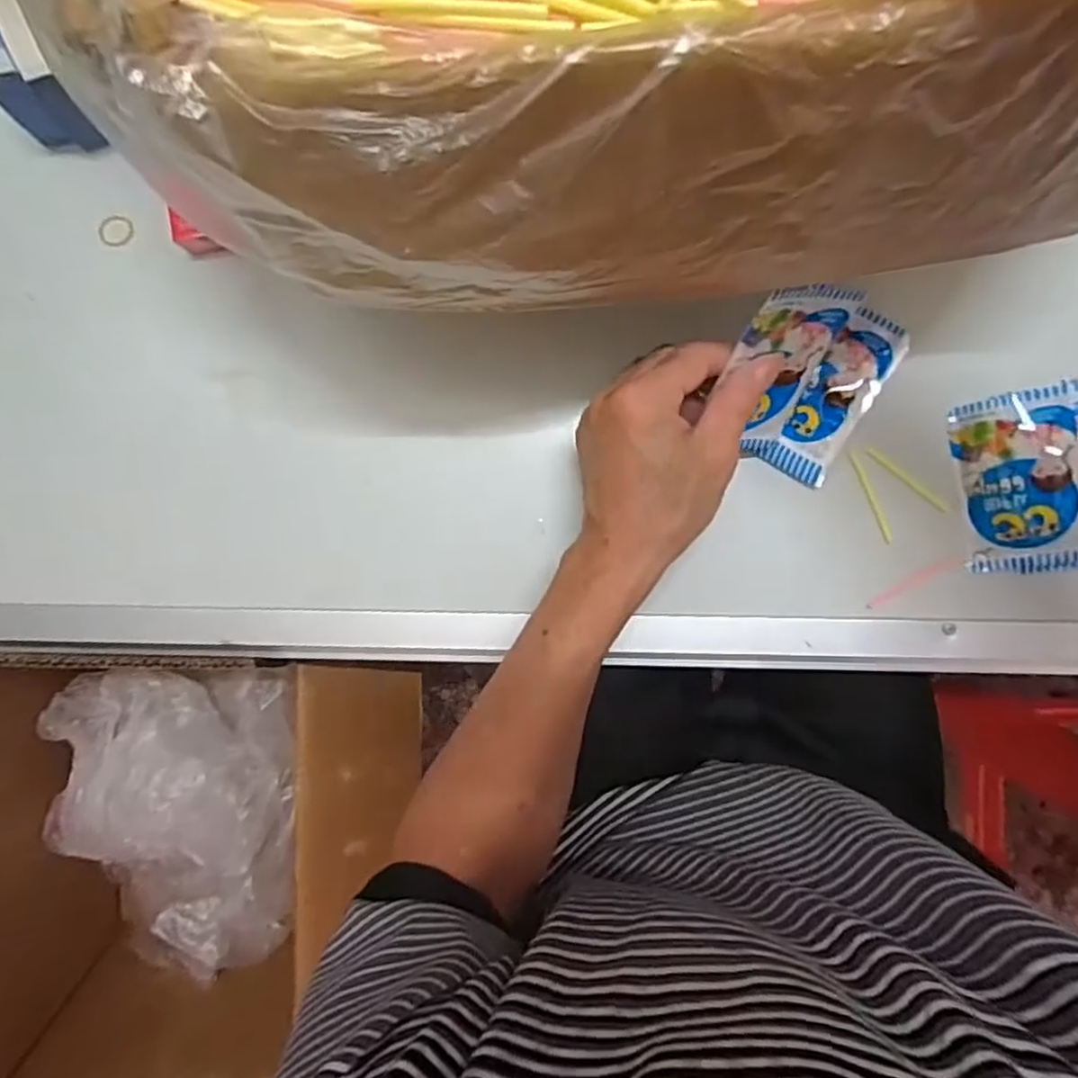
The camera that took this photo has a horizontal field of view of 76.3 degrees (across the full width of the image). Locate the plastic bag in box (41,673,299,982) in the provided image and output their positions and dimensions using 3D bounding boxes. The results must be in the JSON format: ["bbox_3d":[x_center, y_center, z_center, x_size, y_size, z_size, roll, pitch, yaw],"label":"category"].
[{"bbox_3d":[-0.356,0.268,0.651,0.206,0.148,0.299,7,92,3],"label":"plastic bag in box"}]

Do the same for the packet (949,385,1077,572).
[{"bbox_3d":[0.291,-0.032,0.417,0.059,0.009,0.108,-8,93,26],"label":"packet"}]

